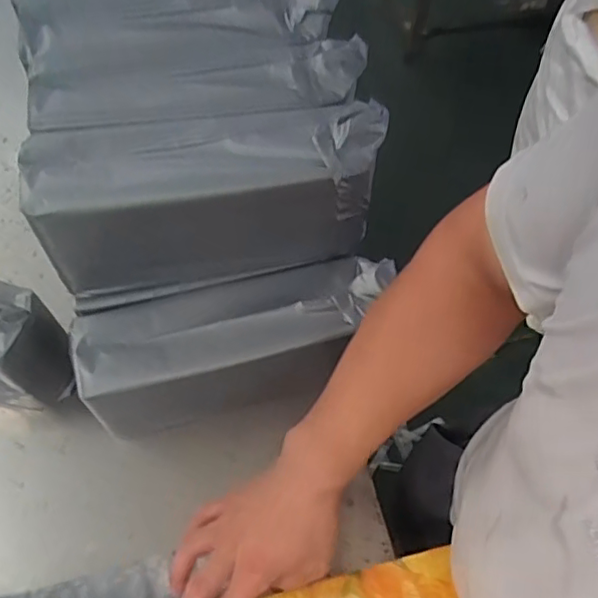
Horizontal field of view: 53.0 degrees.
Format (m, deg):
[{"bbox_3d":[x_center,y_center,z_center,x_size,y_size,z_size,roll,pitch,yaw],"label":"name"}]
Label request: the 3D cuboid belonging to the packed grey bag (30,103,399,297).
[{"bbox_3d":[-0.081,-0.093,0.576,0.315,0.139,0.108,-7,61,-7],"label":"packed grey bag"}]

